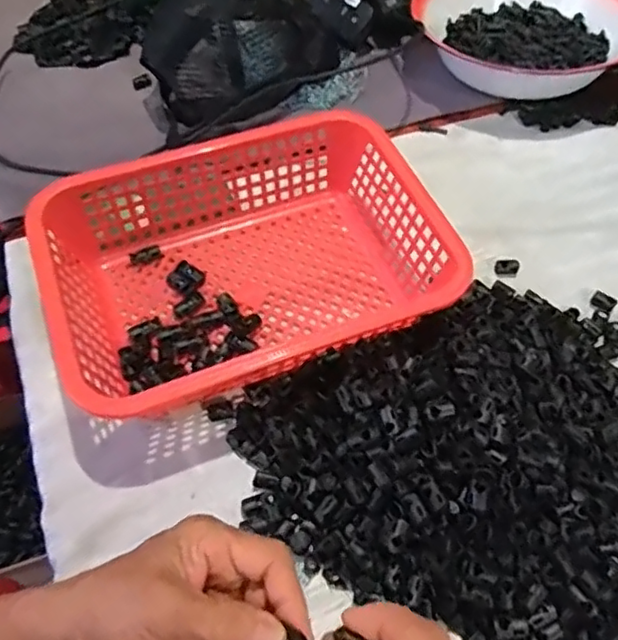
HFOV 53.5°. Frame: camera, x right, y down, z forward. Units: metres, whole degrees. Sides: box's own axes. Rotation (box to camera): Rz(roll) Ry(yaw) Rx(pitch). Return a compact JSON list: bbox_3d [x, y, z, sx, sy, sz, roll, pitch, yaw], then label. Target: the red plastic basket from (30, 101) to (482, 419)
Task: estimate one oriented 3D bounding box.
[{"bbox_3d":[-0.047,-0.044,0.499,0.301,0.081,0.217,-19,59,-13],"label":"red plastic basket"}]

